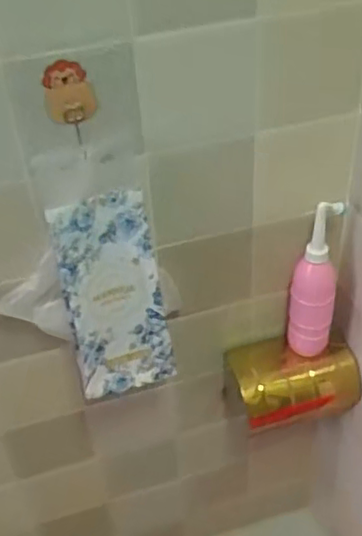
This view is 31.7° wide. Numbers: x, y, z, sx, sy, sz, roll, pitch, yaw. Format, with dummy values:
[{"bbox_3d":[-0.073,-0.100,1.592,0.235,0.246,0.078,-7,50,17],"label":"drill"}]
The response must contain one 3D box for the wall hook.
[{"bbox_3d":[-0.126,-0.187,0.740,0.058,0.103,0.013,-12,33,-12],"label":"wall hook"}]

